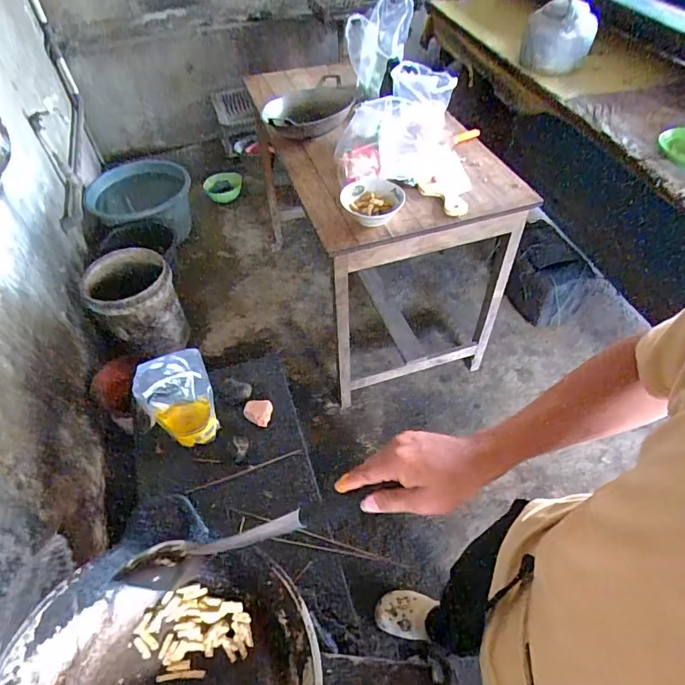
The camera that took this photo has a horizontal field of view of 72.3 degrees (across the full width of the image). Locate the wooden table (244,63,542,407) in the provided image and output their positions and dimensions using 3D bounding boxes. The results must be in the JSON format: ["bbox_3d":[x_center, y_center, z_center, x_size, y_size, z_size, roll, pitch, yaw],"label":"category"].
[{"bbox_3d":[0.083,-0.461,1.795,0.596,0.807,1.114,-16,51,-10],"label":"wooden table"}]

